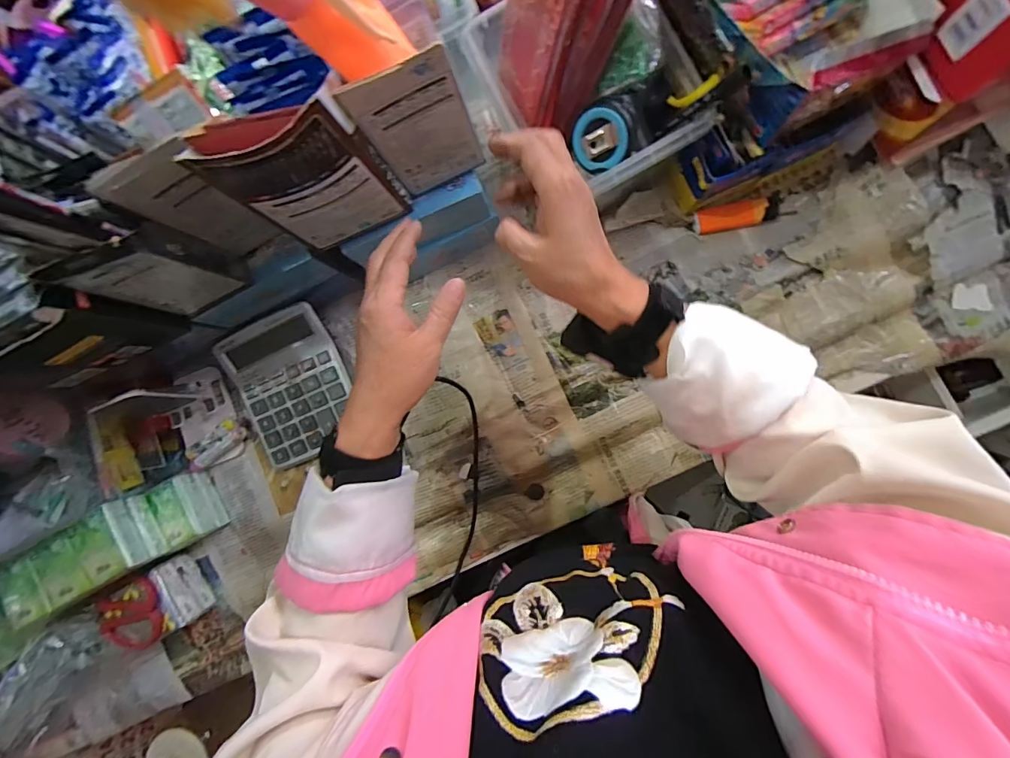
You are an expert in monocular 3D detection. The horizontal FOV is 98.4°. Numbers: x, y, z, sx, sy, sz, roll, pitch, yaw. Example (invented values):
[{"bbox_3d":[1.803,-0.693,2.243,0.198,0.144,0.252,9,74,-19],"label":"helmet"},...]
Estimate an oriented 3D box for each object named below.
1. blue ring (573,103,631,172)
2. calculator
[{"bbox_3d":[0.086,-0.215,0.391,0.053,0.009,0.049,23,133,27],"label":"blue ring"},{"bbox_3d":[-0.252,0.011,0.514,0.131,0.022,0.165,-22,95,5],"label":"calculator"}]

